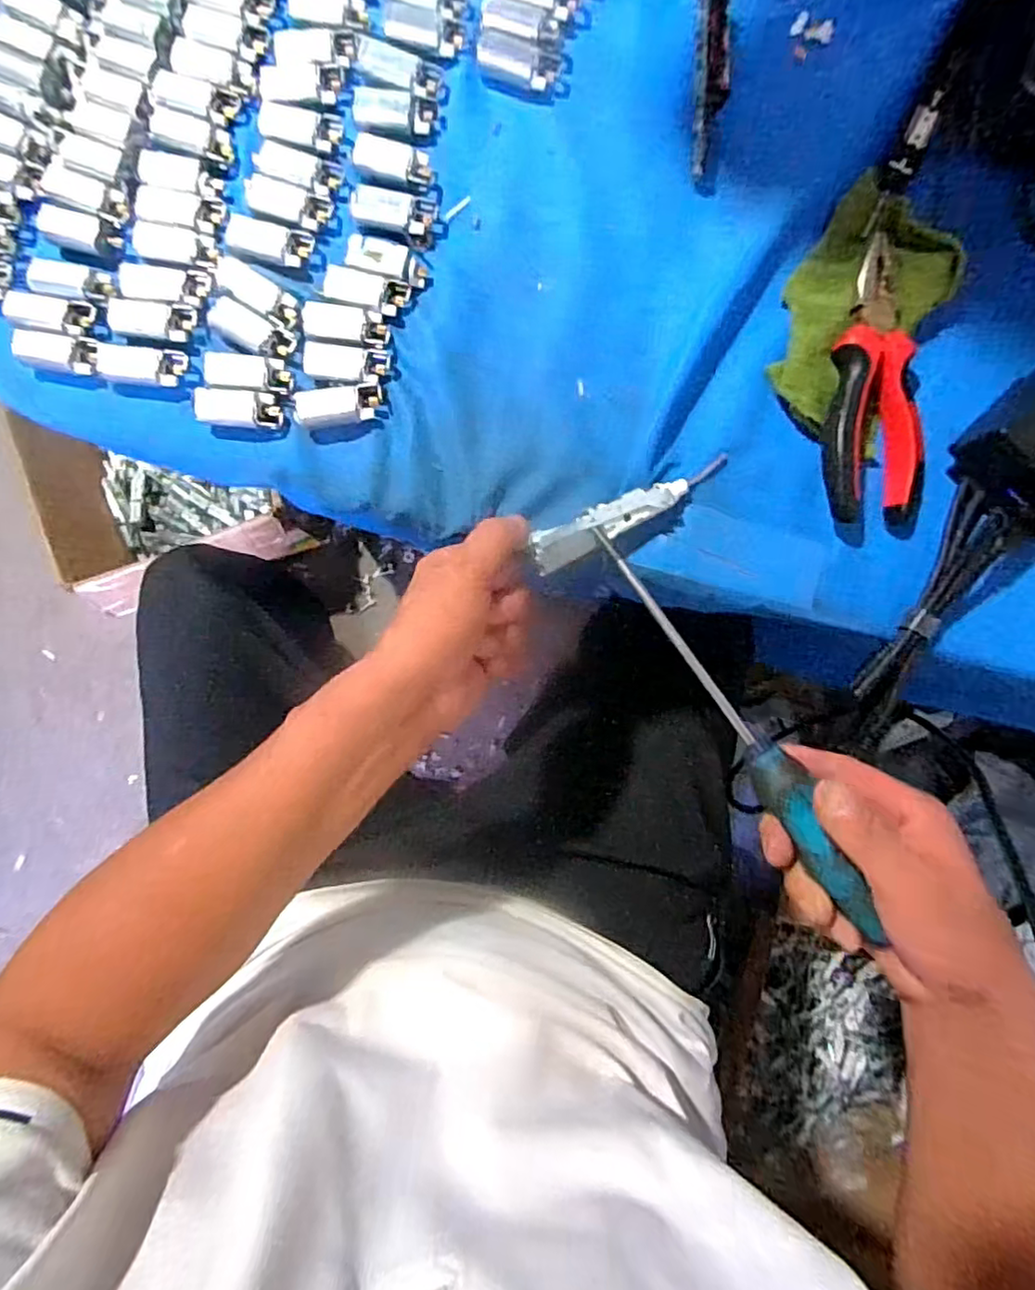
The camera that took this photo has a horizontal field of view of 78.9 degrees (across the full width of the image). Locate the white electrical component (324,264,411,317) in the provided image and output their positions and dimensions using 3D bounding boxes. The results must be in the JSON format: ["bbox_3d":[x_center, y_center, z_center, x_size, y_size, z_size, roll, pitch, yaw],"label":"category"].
[{"bbox_3d":[-0.087,-0.203,0.361,0.046,0.007,0.019,11,89,0],"label":"white electrical component"}]

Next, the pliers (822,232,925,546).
[{"bbox_3d":[0.201,-0.140,0.352,0.058,0.021,0.156,2,89,0],"label":"pliers"}]

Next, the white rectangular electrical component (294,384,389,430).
[{"bbox_3d":[-0.099,-0.136,0.356,0.050,0.010,0.019,-15,89,-17],"label":"white rectangular electrical component"}]

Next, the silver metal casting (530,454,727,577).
[{"bbox_3d":[0.065,-0.076,0.354,0.122,0.013,0.021,-26,89,-4],"label":"silver metal casting"}]

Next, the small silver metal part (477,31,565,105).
[{"bbox_3d":[0.002,-0.336,0.365,0.050,0.010,0.027,14,89,0],"label":"small silver metal part"}]

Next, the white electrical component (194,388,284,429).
[{"bbox_3d":[-0.159,-0.135,0.359,0.047,0.008,0.019,2,89,0],"label":"white electrical component"}]

